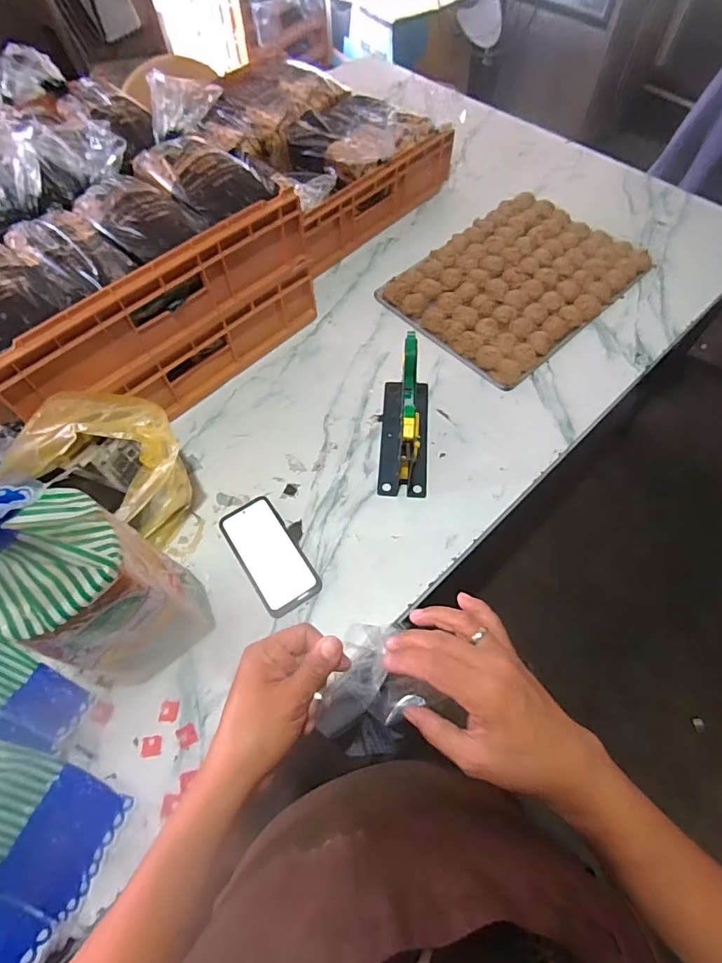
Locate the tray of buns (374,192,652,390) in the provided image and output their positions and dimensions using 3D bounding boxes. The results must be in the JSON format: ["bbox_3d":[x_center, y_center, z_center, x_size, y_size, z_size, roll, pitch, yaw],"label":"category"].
[{"bbox_3d":[0.294,-0.385,0.900,0.430,0.029,0.314,-39,68,-18],"label":"tray of buns"}]

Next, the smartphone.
[{"bbox_3d":[-0.129,0.098,0.660,0.078,0.013,0.172,-31,66,-15],"label":"smartphone"}]

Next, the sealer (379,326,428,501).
[{"bbox_3d":[0.068,-0.106,0.697,0.076,0.144,0.209,4,62,2],"label":"sealer"}]

